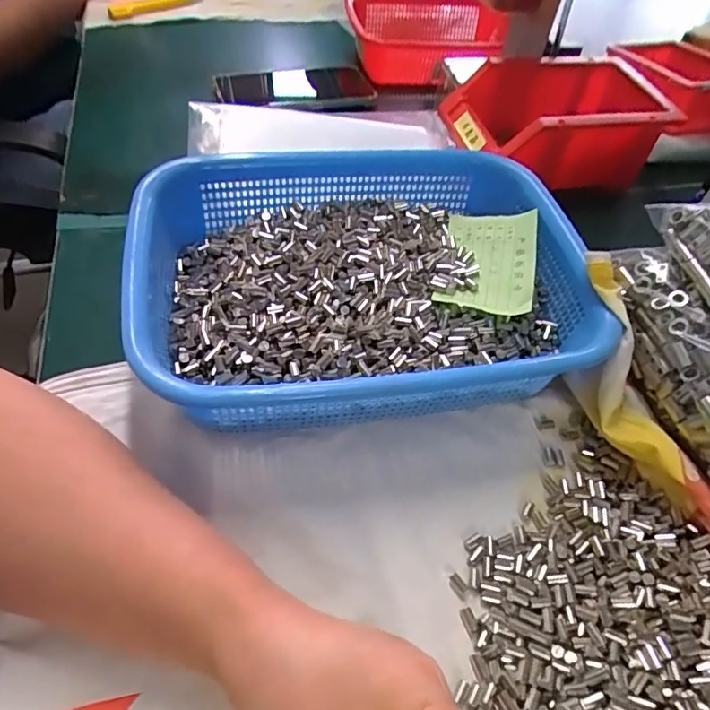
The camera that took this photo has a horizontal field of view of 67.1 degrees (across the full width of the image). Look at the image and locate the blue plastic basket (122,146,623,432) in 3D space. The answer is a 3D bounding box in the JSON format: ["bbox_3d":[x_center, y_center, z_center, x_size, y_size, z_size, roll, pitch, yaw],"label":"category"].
[{"bbox_3d":[0.004,-0.046,0.361,0.279,0.074,0.211,-8,54,-12],"label":"blue plastic basket"}]

